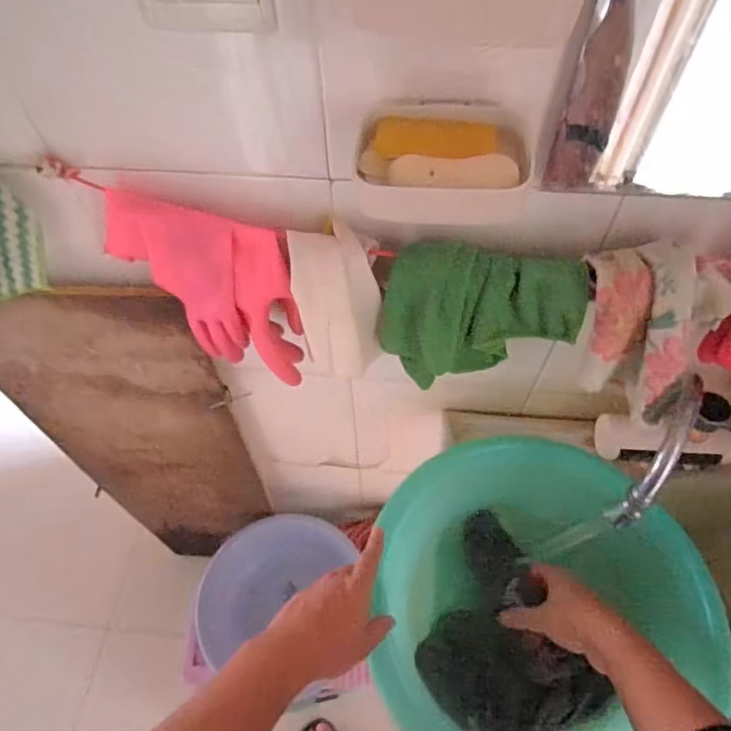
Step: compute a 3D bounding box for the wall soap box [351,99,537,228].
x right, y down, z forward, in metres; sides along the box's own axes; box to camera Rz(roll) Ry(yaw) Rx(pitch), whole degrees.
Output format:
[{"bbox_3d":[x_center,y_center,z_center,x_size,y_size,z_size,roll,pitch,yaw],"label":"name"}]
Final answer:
[{"bbox_3d":[0.058,-0.144,0.367,0.126,0.042,0.104,9,58,8],"label":"wall soap box"}]

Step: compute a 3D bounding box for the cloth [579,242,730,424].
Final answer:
[{"bbox_3d":[0.244,-0.037,0.456,0.112,0.115,0.106,33,64,21],"label":"cloth"}]

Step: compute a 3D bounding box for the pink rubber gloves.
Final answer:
[{"bbox_3d":[-0.160,-0.079,0.521,0.202,0.175,0.067,18,60,14],"label":"pink rubber gloves"}]

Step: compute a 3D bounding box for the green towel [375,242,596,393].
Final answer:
[{"bbox_3d":[0.105,-0.045,0.493,0.173,0.142,0.057,-3,57,1],"label":"green towel"}]

